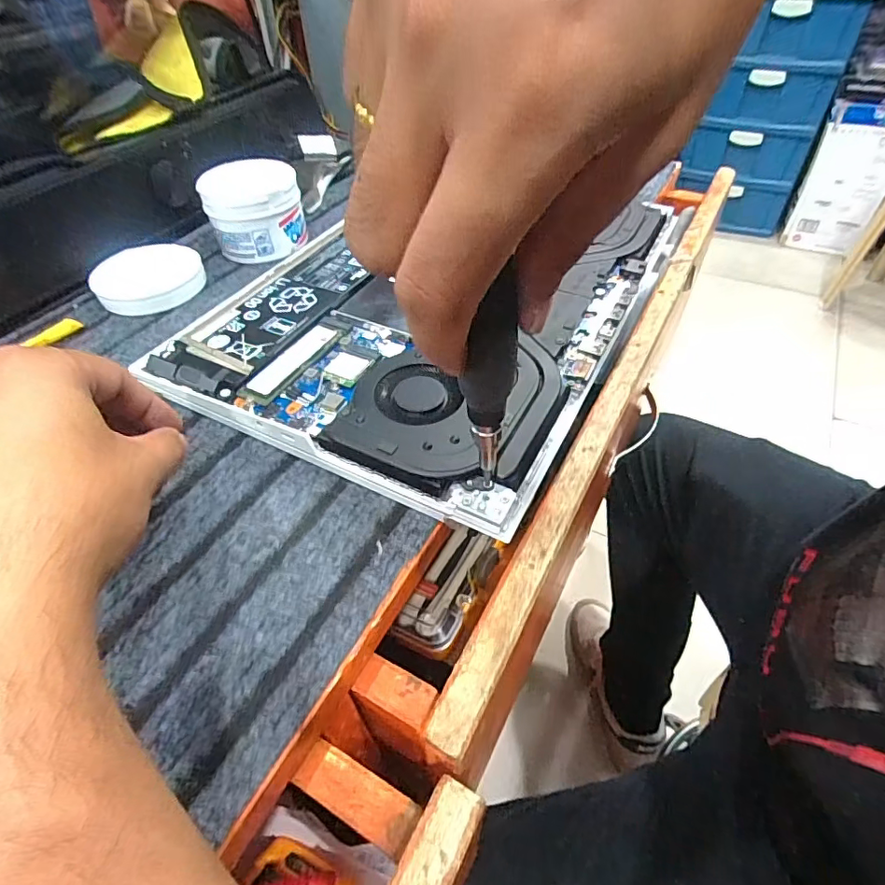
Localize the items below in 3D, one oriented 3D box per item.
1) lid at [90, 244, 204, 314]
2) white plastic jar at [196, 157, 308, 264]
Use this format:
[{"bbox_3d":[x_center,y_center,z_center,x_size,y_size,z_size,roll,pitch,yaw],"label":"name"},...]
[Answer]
[{"bbox_3d":[-0.230,-0.133,0.405,0.077,0.016,0.094,-24,51,-18],"label":"lid"},{"bbox_3d":[-0.153,-0.192,0.427,0.075,0.054,0.072,-12,48,-8],"label":"white plastic jar"}]

